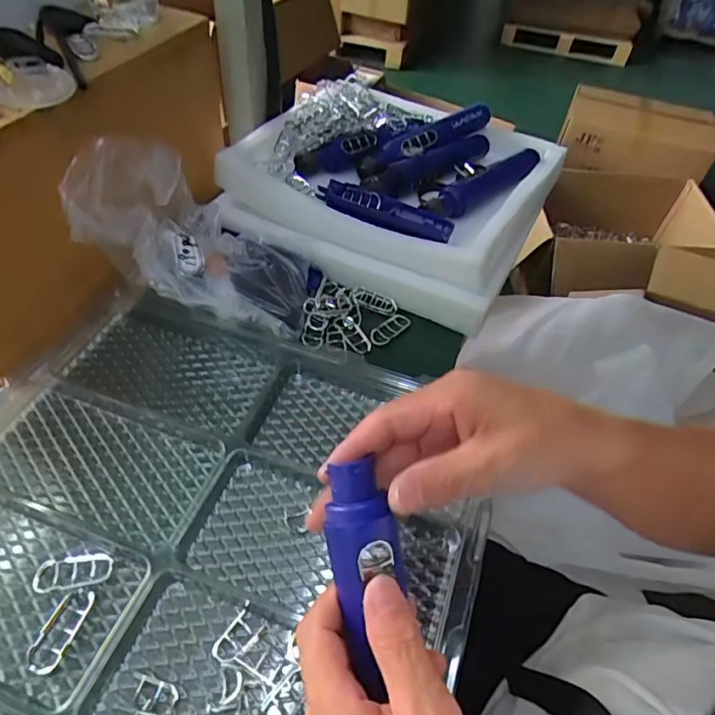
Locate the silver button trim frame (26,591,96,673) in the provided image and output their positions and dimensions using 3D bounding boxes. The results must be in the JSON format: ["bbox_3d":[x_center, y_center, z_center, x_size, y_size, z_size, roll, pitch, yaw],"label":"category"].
[{"bbox_3d":[-0.203,0.186,0.354,0.024,0.004,0.053,16,50,10],"label":"silver button trim frame"}]

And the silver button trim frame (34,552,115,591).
[{"bbox_3d":[-0.207,0.156,0.376,0.055,0.004,0.024,-6,50,-9],"label":"silver button trim frame"}]

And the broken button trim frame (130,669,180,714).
[{"bbox_3d":[-0.133,0.219,0.324,0.035,0.004,0.033,14,50,8],"label":"broken button trim frame"}]

